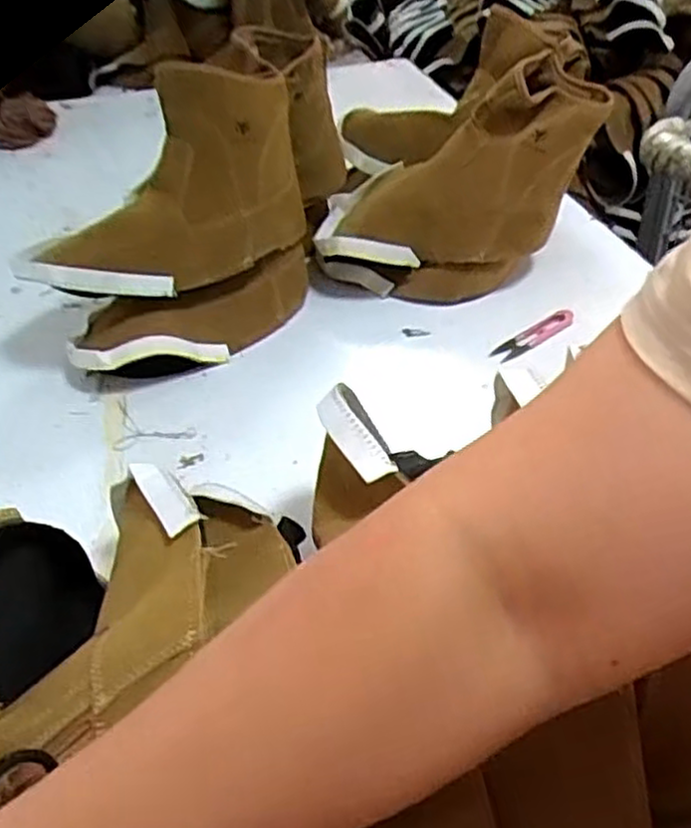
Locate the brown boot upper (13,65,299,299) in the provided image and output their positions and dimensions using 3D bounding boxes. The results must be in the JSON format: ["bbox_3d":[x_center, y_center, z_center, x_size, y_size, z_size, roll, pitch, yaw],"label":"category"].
[{"bbox_3d":[-0.160,-0.208,0.680,0.278,0.156,0.093,-28,43,-26],"label":"brown boot upper"}]

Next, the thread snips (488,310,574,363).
[{"bbox_3d":[0.179,-0.075,0.713,0.095,0.016,0.023,-26,42,-25],"label":"thread snips"}]

